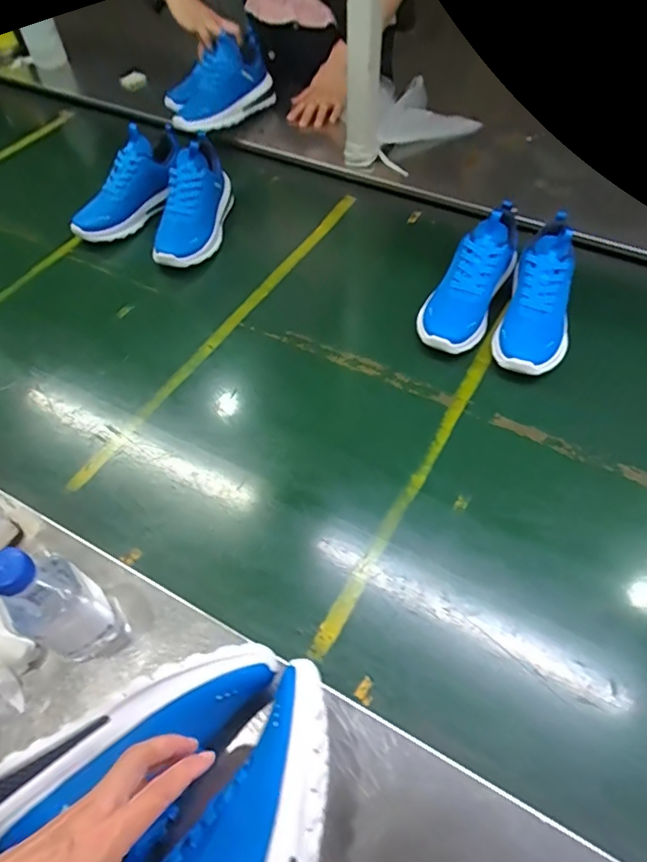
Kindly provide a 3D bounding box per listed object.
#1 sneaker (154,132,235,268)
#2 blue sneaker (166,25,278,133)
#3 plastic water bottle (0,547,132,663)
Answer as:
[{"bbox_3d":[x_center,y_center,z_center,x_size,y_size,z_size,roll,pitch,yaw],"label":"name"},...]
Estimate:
[{"bbox_3d":[-0.205,-0.363,0.861,0.083,0.103,0.226,9,74,10],"label":"sneaker"},{"bbox_3d":[-0.206,-0.640,1.006,0.146,0.088,0.266,24,59,19],"label":"blue sneaker"},{"bbox_3d":[-0.230,0.148,0.451,0.065,0.165,0.062,-1,56,2],"label":"plastic water bottle"}]

